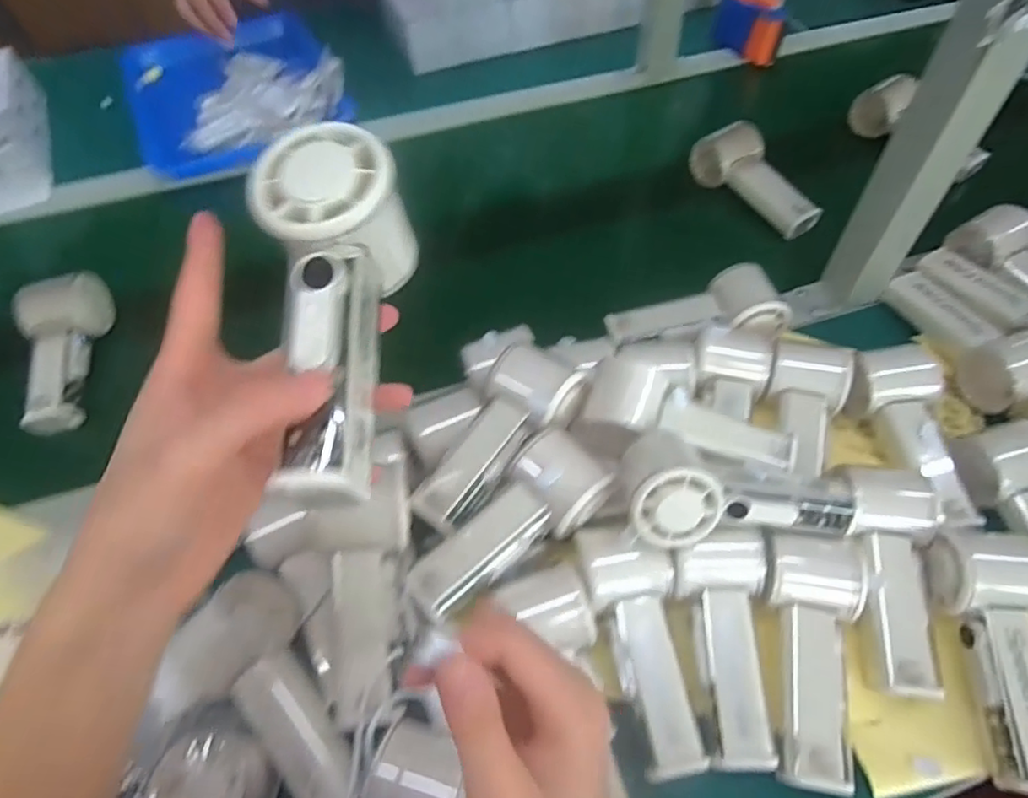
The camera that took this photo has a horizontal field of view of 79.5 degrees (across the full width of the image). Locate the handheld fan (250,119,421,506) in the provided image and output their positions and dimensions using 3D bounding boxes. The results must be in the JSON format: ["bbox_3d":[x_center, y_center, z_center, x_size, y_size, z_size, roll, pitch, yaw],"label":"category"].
[{"bbox_3d":[-0.072,-0.034,0.253,0.057,0.051,0.154,-2,75,0],"label":"handheld fan"}]

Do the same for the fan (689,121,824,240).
[{"bbox_3d":[0.263,-0.238,0.666,0.061,0.049,0.146,-28,59,-17],"label":"fan"}]

